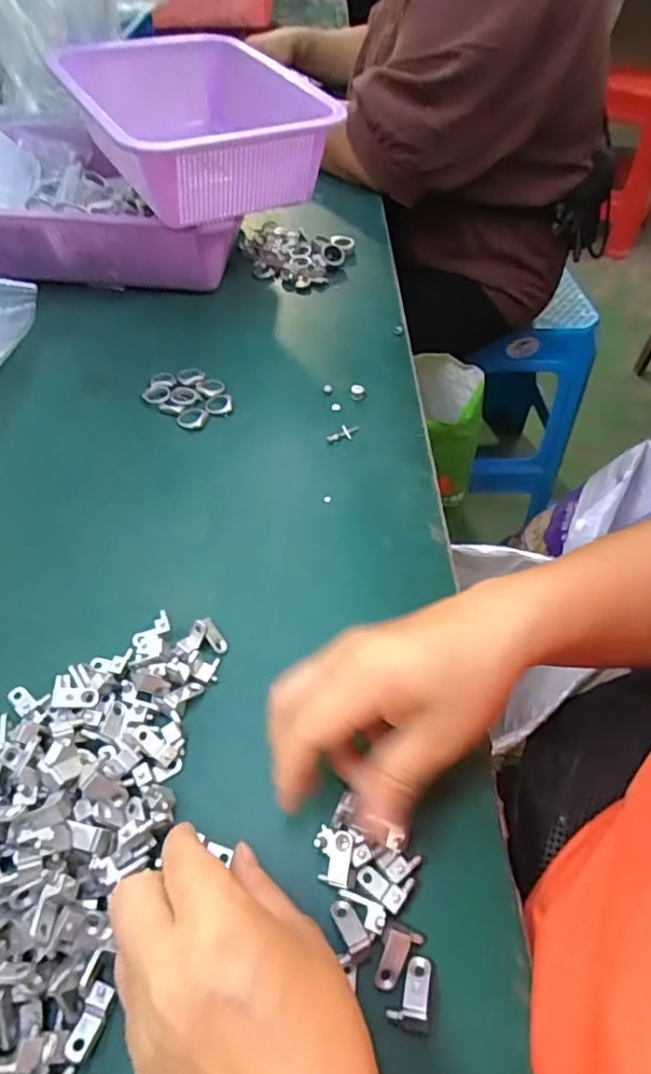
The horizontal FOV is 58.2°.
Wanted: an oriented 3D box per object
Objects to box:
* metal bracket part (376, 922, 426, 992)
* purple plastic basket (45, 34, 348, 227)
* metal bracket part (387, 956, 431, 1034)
[{"bbox_3d":[0.032,0.180,0.250,0.017,0.008,0.023,15,52,9],"label":"metal bracket part"},{"bbox_3d":[-0.129,-0.389,0.550,0.191,0.081,0.279,-23,56,-20],"label":"purple plastic basket"},{"bbox_3d":[0.036,0.189,0.243,0.015,0.013,0.025,13,52,7],"label":"metal bracket part"}]

